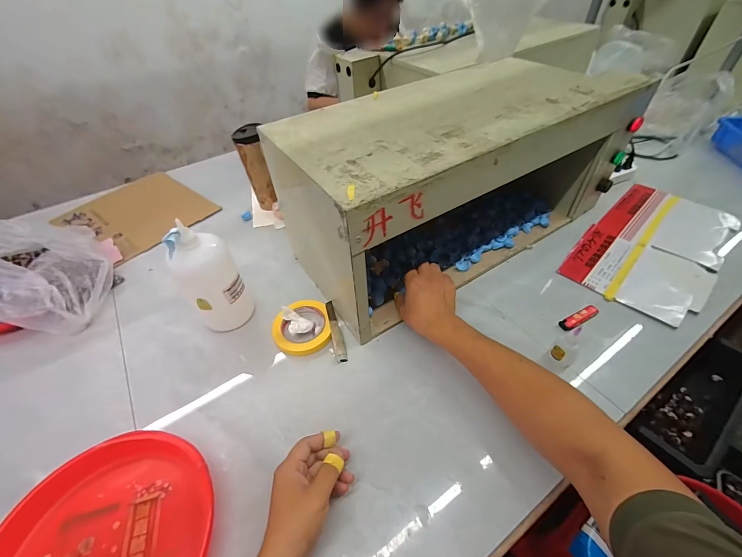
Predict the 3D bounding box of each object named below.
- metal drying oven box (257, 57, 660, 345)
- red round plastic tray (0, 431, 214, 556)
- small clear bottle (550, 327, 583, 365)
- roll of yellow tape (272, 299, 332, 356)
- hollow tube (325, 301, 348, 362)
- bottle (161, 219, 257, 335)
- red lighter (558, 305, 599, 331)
[{"bbox_3d":[0.159,-0.201,0.654,0.629,0.276,0.295,-27,51,-20],"label":"metal drying oven box"},{"bbox_3d":[-0.312,0.318,0.383,0.248,0.048,0.243,-2,47,2],"label":"red round plastic tray"},{"bbox_3d":[0.300,0.105,0.508,0.020,0.083,0.026,-6,47,-3],"label":"small clear bottle"},{"bbox_3d":[-0.123,0.086,0.590,0.101,0.016,0.106,-2,47,2],"label":"roll of yellow tape"},{"bbox_3d":[-0.062,0.089,0.585,0.019,0.017,0.118,-12,49,-7],"label":"hollow tube"},{"bbox_3d":[-0.270,0.002,0.555,0.094,0.194,0.082,-33,54,-25],"label":"bottle"},{"bbox_3d":[0.366,0.070,0.583,0.081,0.014,0.023,-24,50,-18],"label":"red lighter"}]

